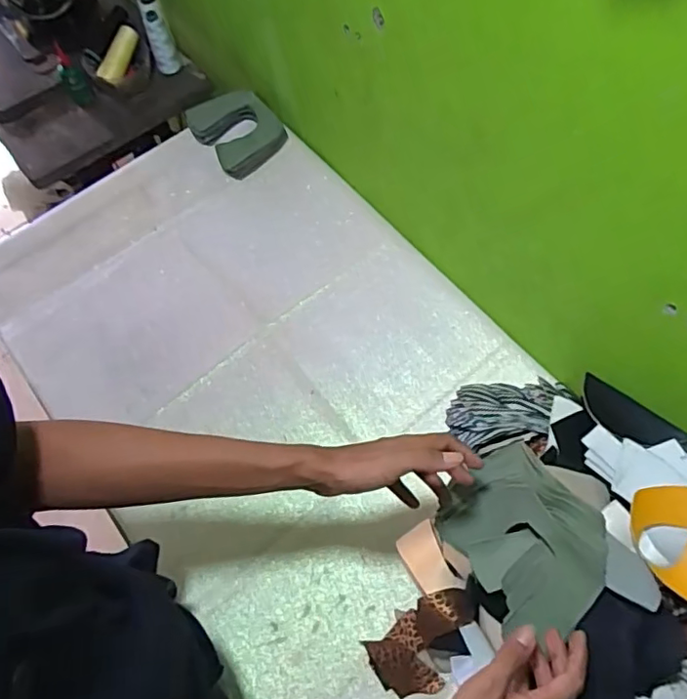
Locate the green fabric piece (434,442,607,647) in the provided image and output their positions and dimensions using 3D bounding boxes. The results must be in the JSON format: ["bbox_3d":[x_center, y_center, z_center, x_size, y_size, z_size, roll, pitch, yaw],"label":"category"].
[{"bbox_3d":[0.191,0.199,0.601,0.127,0.067,0.167,-30,68,-12],"label":"green fabric piece"}]

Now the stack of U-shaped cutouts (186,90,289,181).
[{"bbox_3d":[-0.188,-0.390,1.021,0.133,0.046,0.154,-36,70,-14],"label":"stack of U-shaped cutouts"}]

